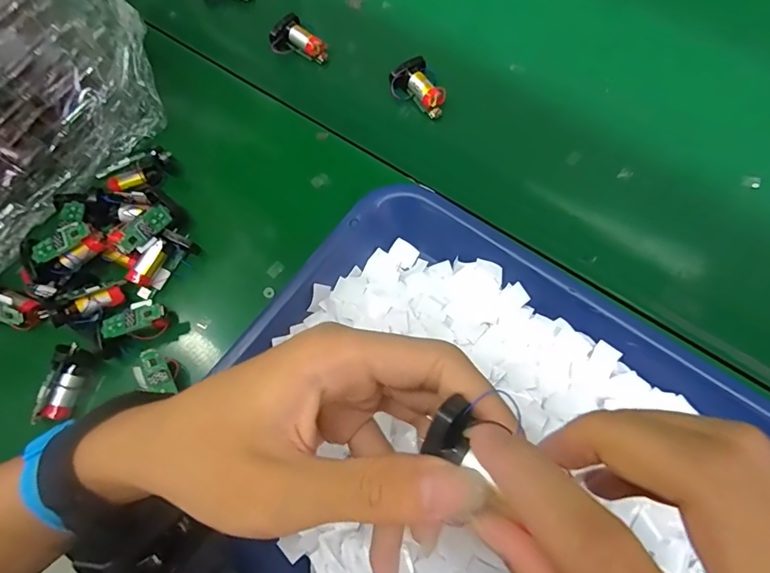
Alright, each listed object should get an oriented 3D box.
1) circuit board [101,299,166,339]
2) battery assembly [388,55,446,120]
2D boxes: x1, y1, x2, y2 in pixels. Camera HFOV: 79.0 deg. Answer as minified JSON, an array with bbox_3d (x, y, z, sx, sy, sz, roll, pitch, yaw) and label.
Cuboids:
[{"bbox_3d":[-0.171,0.022,0.318,0.041,0.010,0.019,-27,74,-8],"label":"circuit board"},{"bbox_3d":[0.028,-0.163,0.386,0.036,0.019,0.050,-27,74,-8],"label":"battery assembly"}]

